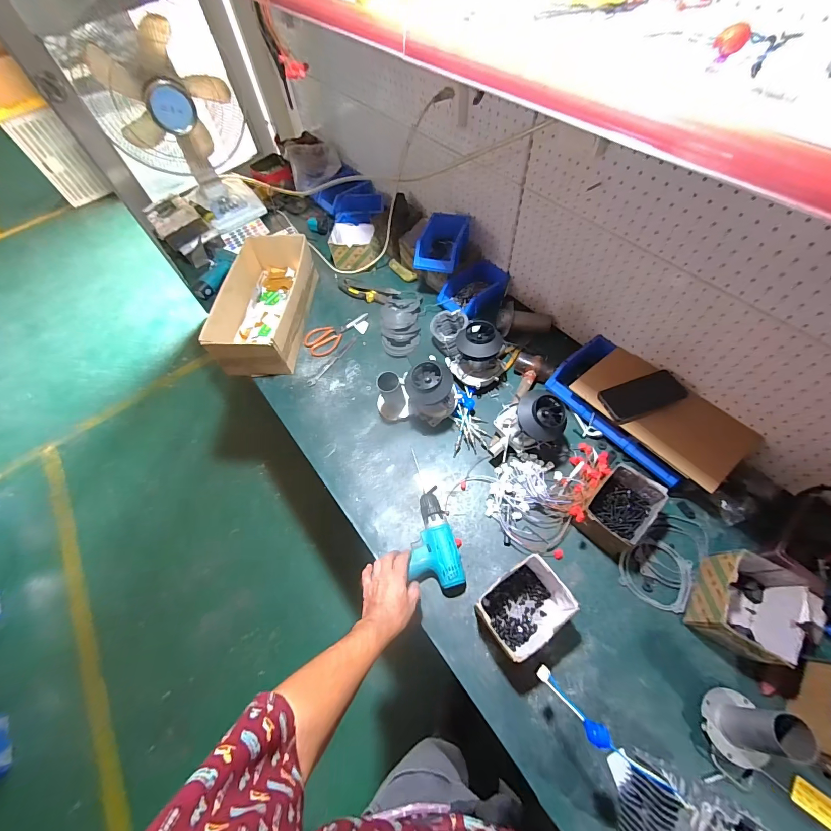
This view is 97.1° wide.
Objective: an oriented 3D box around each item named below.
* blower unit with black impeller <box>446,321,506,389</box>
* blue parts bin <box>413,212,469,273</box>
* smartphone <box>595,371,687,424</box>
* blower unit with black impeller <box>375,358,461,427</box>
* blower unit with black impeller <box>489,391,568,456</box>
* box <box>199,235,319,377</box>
[{"bbox_3d":[0.150,-0.148,0.894,0.145,0.120,0.112,1,60,5],"label":"blower unit with black impeller"},{"bbox_3d":[0.077,-0.482,1.014,0.116,0.094,0.163,13,62,12],"label":"blue parts bin"},{"bbox_3d":[0.492,-0.045,0.797,0.171,0.017,0.084,-24,59,1],"label":"smartphone"},{"bbox_3d":[0.001,-0.057,0.875,0.194,0.169,0.101,10,61,10],"label":"blower unit with black impeller"},{"bbox_3d":[0.239,0.018,0.801,0.150,0.150,0.094,-4,60,2],"label":"blower unit with black impeller"},{"bbox_3d":[-0.432,-0.348,1.078,0.233,0.119,0.484,-2,60,3],"label":"box"}]

